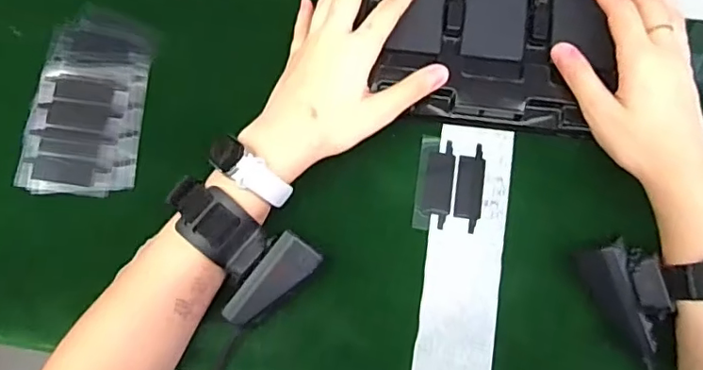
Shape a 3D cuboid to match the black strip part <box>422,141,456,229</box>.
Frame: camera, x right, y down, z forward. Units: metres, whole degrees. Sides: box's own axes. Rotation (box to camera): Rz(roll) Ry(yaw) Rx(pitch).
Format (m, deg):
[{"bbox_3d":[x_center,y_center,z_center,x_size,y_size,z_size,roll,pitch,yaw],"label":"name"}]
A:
[{"bbox_3d":[0.063,-0.001,0.401,0.020,0.004,0.061,9,78,4],"label":"black strip part"}]

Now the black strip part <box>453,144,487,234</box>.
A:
[{"bbox_3d":[0.086,0.002,0.399,0.020,0.004,0.061,8,78,3],"label":"black strip part"}]

